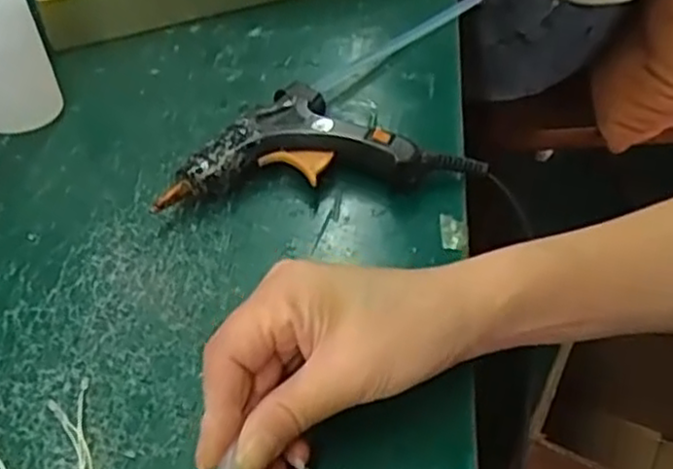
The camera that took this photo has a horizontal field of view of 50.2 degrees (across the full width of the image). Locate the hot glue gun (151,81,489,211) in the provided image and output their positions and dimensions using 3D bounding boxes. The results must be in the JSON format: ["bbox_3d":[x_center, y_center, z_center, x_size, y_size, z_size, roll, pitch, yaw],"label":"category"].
[{"bbox_3d":[-0.013,-0.054,0.413,0.171,0.025,0.078,-7,46,-4],"label":"hot glue gun"}]

